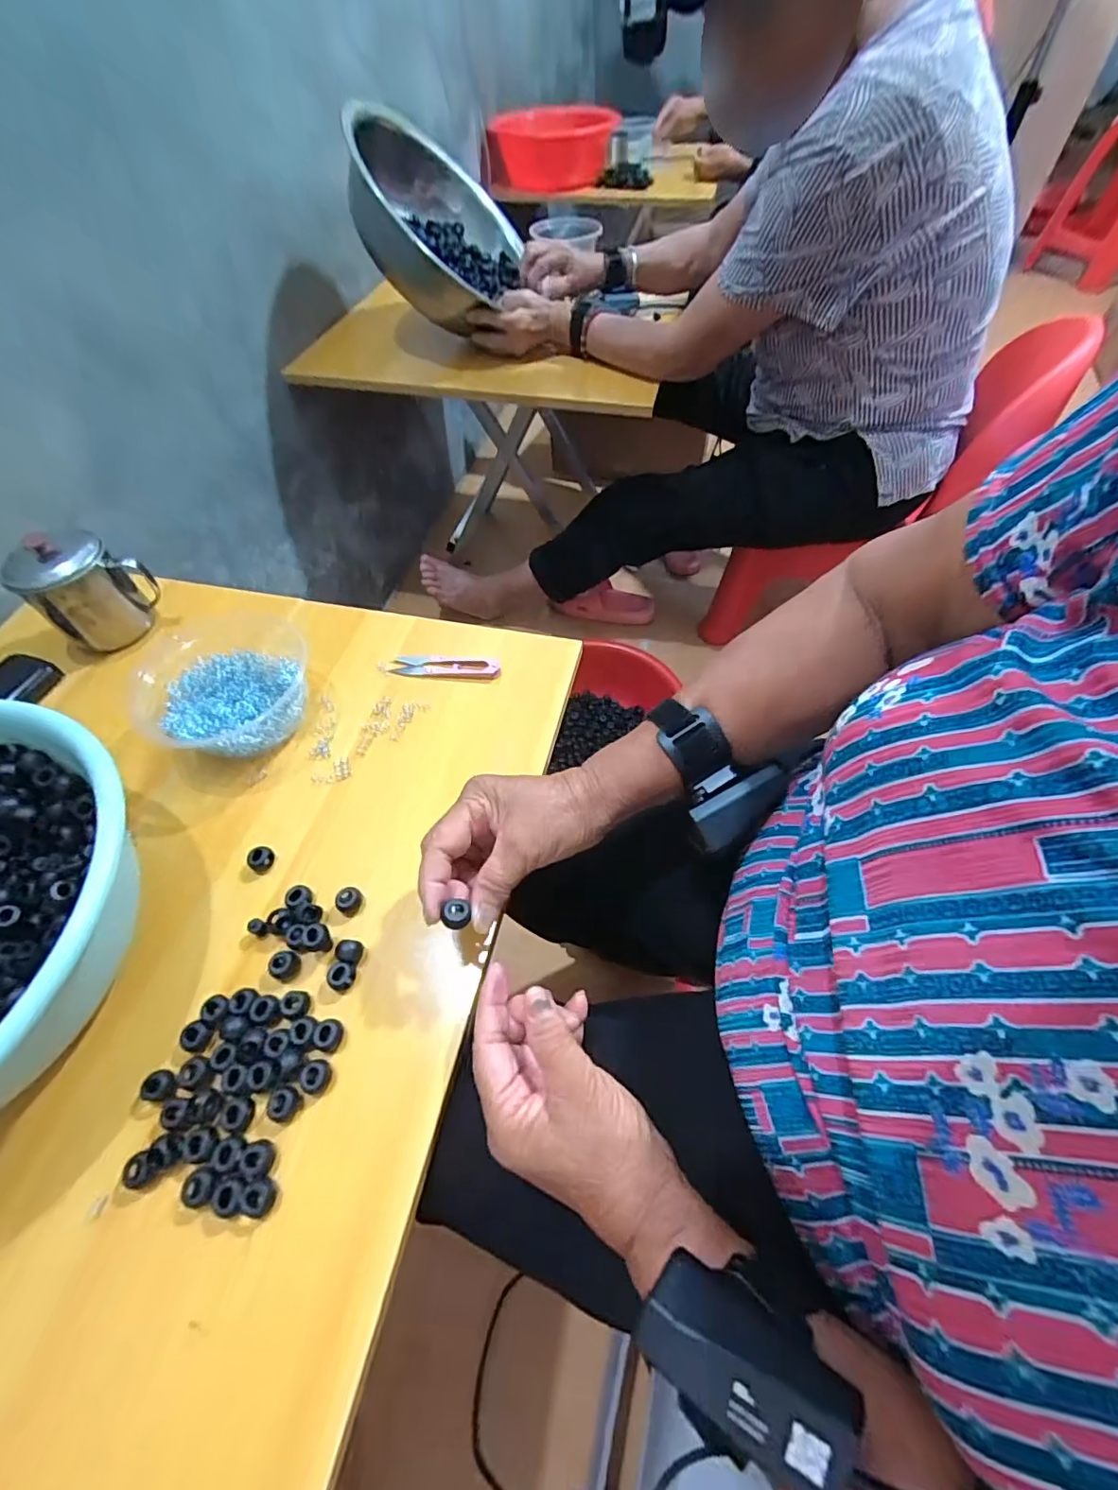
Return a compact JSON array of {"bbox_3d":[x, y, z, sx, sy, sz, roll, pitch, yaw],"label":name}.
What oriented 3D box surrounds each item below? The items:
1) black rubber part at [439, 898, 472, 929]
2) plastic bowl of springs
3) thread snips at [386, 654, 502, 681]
[{"bbox_3d":[-0.061,0.100,0.323,0.013,0.012,0.016,37,65,27],"label":"black rubber part"},{"bbox_3d":[-0.280,-0.053,0.467,0.128,0.043,0.138,-2,54,3],"label":"plastic bowl of springs"},{"bbox_3d":[-0.103,-0.072,0.502,0.098,0.009,0.023,2,55,6],"label":"thread snips"}]

